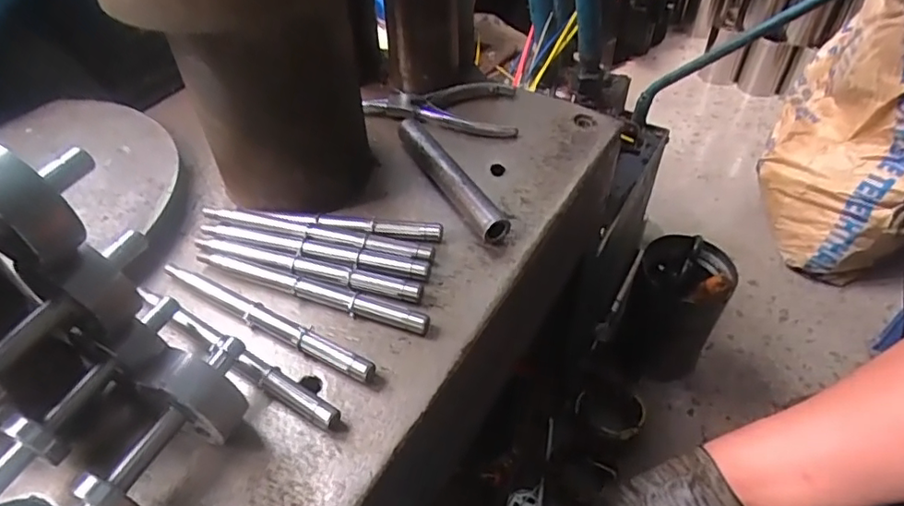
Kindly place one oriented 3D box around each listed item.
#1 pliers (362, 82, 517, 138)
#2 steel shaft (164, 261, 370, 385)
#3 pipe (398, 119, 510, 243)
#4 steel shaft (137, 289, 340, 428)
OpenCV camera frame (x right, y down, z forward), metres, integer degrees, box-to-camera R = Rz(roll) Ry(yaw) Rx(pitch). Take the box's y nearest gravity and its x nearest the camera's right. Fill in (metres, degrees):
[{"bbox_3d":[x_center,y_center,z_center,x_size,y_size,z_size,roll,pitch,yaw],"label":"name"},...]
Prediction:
[{"bbox_3d":[-0.012,-0.127,0.506,0.131,0.014,0.072,-1,46,1],"label":"pliers"},{"bbox_3d":[-0.115,0.040,0.351,0.161,0.012,0.012,21,51,21],"label":"steel shaft"},{"bbox_3d":[-0.005,-0.059,0.439,0.019,0.023,0.143,-23,50,-19],"label":"pipe"},{"bbox_3d":[-0.130,0.058,0.334,0.161,0.017,0.014,25,52,23],"label":"steel shaft"}]

